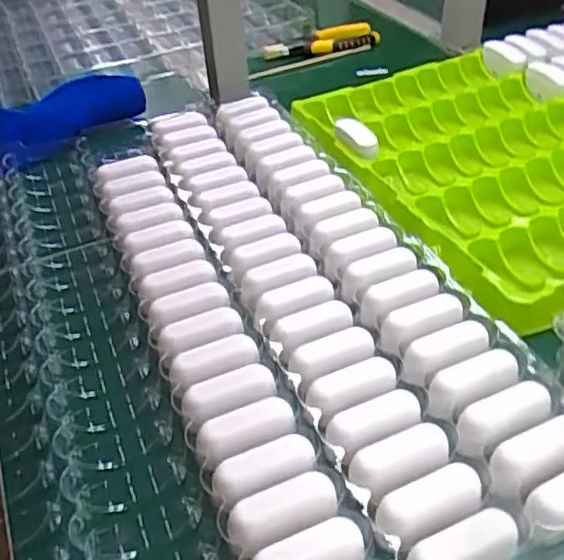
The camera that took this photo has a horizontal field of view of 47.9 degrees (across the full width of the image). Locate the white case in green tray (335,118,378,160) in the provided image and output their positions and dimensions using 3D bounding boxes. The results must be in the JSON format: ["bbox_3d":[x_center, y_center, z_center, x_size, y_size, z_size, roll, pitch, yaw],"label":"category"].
[{"bbox_3d":[0.074,-0.146,0.645,0.023,0.023,0.060,-24,56,-24],"label":"white case in green tray"}]

